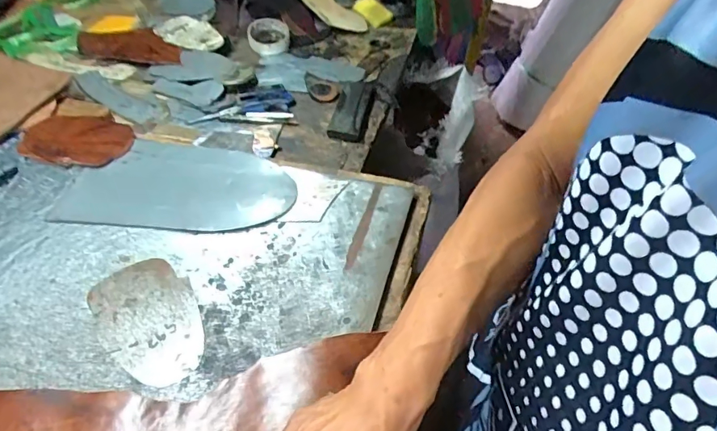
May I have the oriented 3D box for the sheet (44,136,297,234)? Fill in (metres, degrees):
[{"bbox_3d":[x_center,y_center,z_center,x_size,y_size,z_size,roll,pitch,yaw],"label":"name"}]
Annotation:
[{"bbox_3d":[-0.237,-0.044,0.623,0.294,0.007,0.164,4,49,3],"label":"sheet"}]

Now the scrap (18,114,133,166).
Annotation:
[{"bbox_3d":[-0.413,-0.117,0.686,0.163,0.008,0.112,2,48,3],"label":"scrap"}]

